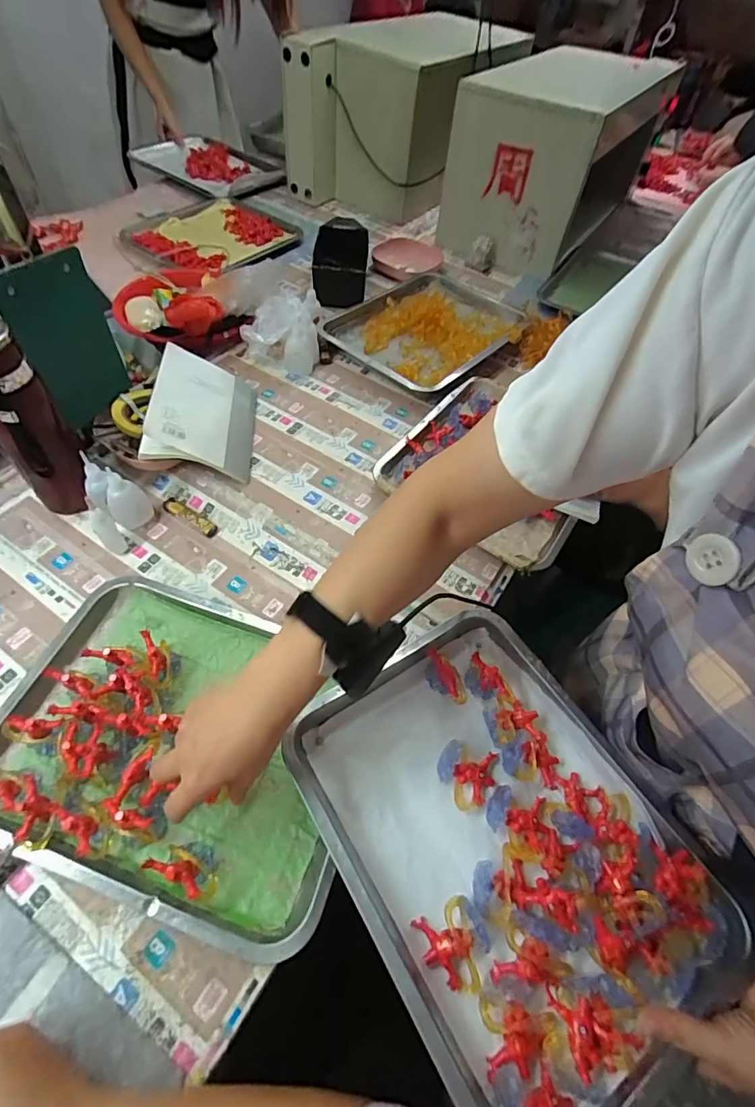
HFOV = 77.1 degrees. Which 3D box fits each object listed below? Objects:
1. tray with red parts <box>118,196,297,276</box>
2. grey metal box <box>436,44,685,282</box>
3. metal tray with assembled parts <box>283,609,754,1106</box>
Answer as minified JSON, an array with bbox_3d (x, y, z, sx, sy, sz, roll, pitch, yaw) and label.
[{"bbox_3d":[-0.366,-0.688,1.019,0.273,0.033,0.329,36,61,18],"label":"tray with red parts"},{"bbox_3d":[0.395,-0.890,1.065,0.278,0.271,0.554,30,59,15],"label":"grey metal box"},{"bbox_3d":[0.100,0.231,0.405,0.253,0.050,0.332,-27,63,-21],"label":"metal tray with assembled parts"}]

